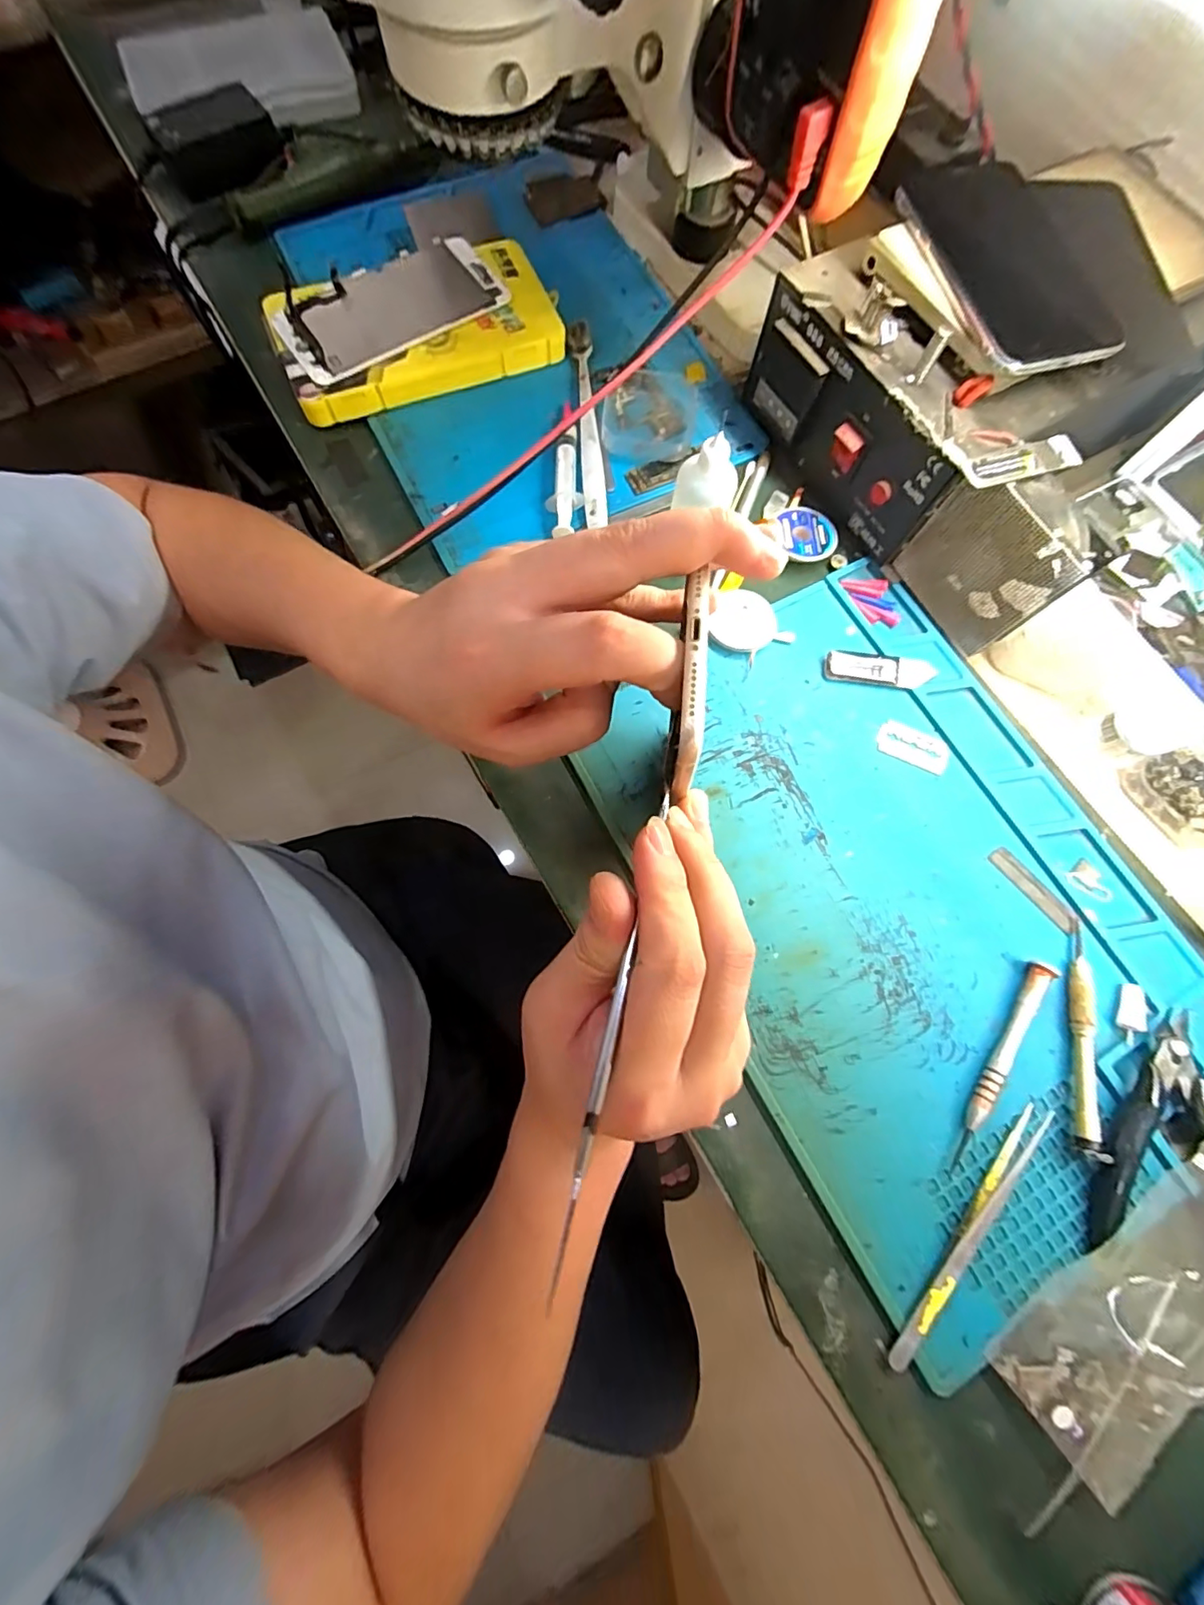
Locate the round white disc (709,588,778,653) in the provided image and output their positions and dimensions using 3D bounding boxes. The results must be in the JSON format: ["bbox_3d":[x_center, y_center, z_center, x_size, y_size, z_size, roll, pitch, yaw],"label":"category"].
[{"bbox_3d":[0.090,-0.115,0.339,0.041,0.009,0.039,0,75,-1],"label":"round white disc"}]

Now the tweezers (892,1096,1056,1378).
[{"bbox_3d":[0.177,0.204,0.254,0.012,0.007,0.135,41,78,9],"label":"tweezers"}]

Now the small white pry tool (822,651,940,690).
[{"bbox_3d":[0.174,-0.082,0.333,0.066,0.006,0.020,7,75,1],"label":"small white pry tool"}]

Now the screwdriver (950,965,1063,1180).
[{"bbox_3d":[0.203,0.132,0.272,0.010,0.013,0.114,31,77,7],"label":"screwdriver"}]

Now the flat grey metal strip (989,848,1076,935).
[{"bbox_3d":[0.245,0.049,0.302,0.014,0.004,0.056,-40,79,-11],"label":"flat grey metal strip"}]

